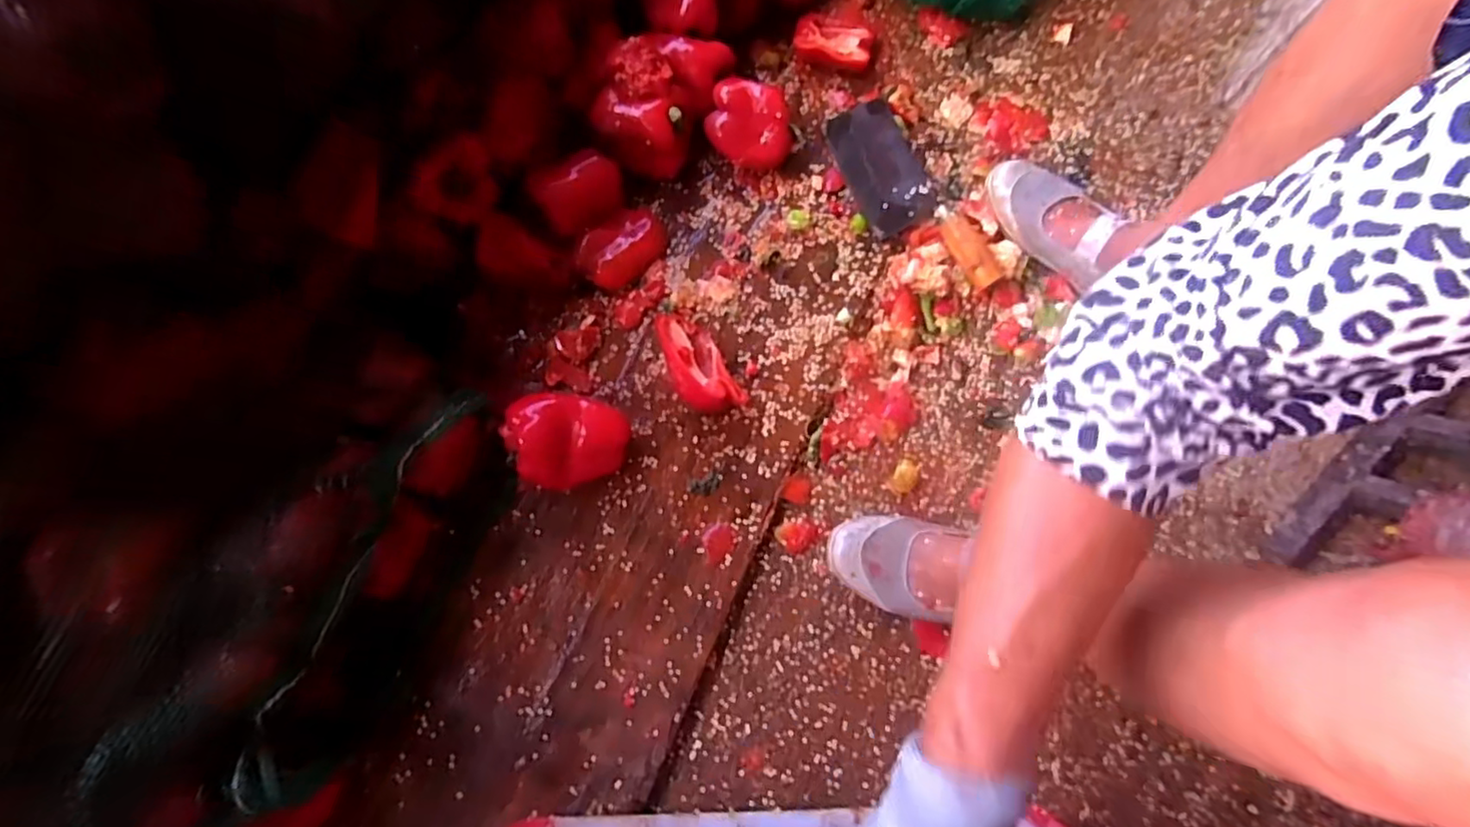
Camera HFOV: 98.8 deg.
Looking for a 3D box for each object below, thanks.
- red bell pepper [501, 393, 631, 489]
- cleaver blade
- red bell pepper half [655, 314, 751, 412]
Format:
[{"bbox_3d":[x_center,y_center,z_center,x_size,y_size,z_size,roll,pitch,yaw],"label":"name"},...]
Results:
[{"bbox_3d":[-0.163,0.027,0.606,0.118,0.071,0.091,0,78,-2],"label":"red bell pepper"},{"bbox_3d":[0.162,-0.274,0.699,0.078,0.011,0.150,-25,81,6],"label":"cleaver blade"},{"bbox_3d":[-0.039,-0.051,0.626,0.060,0.059,0.113,-30,80,-7],"label":"red bell pepper half"}]

